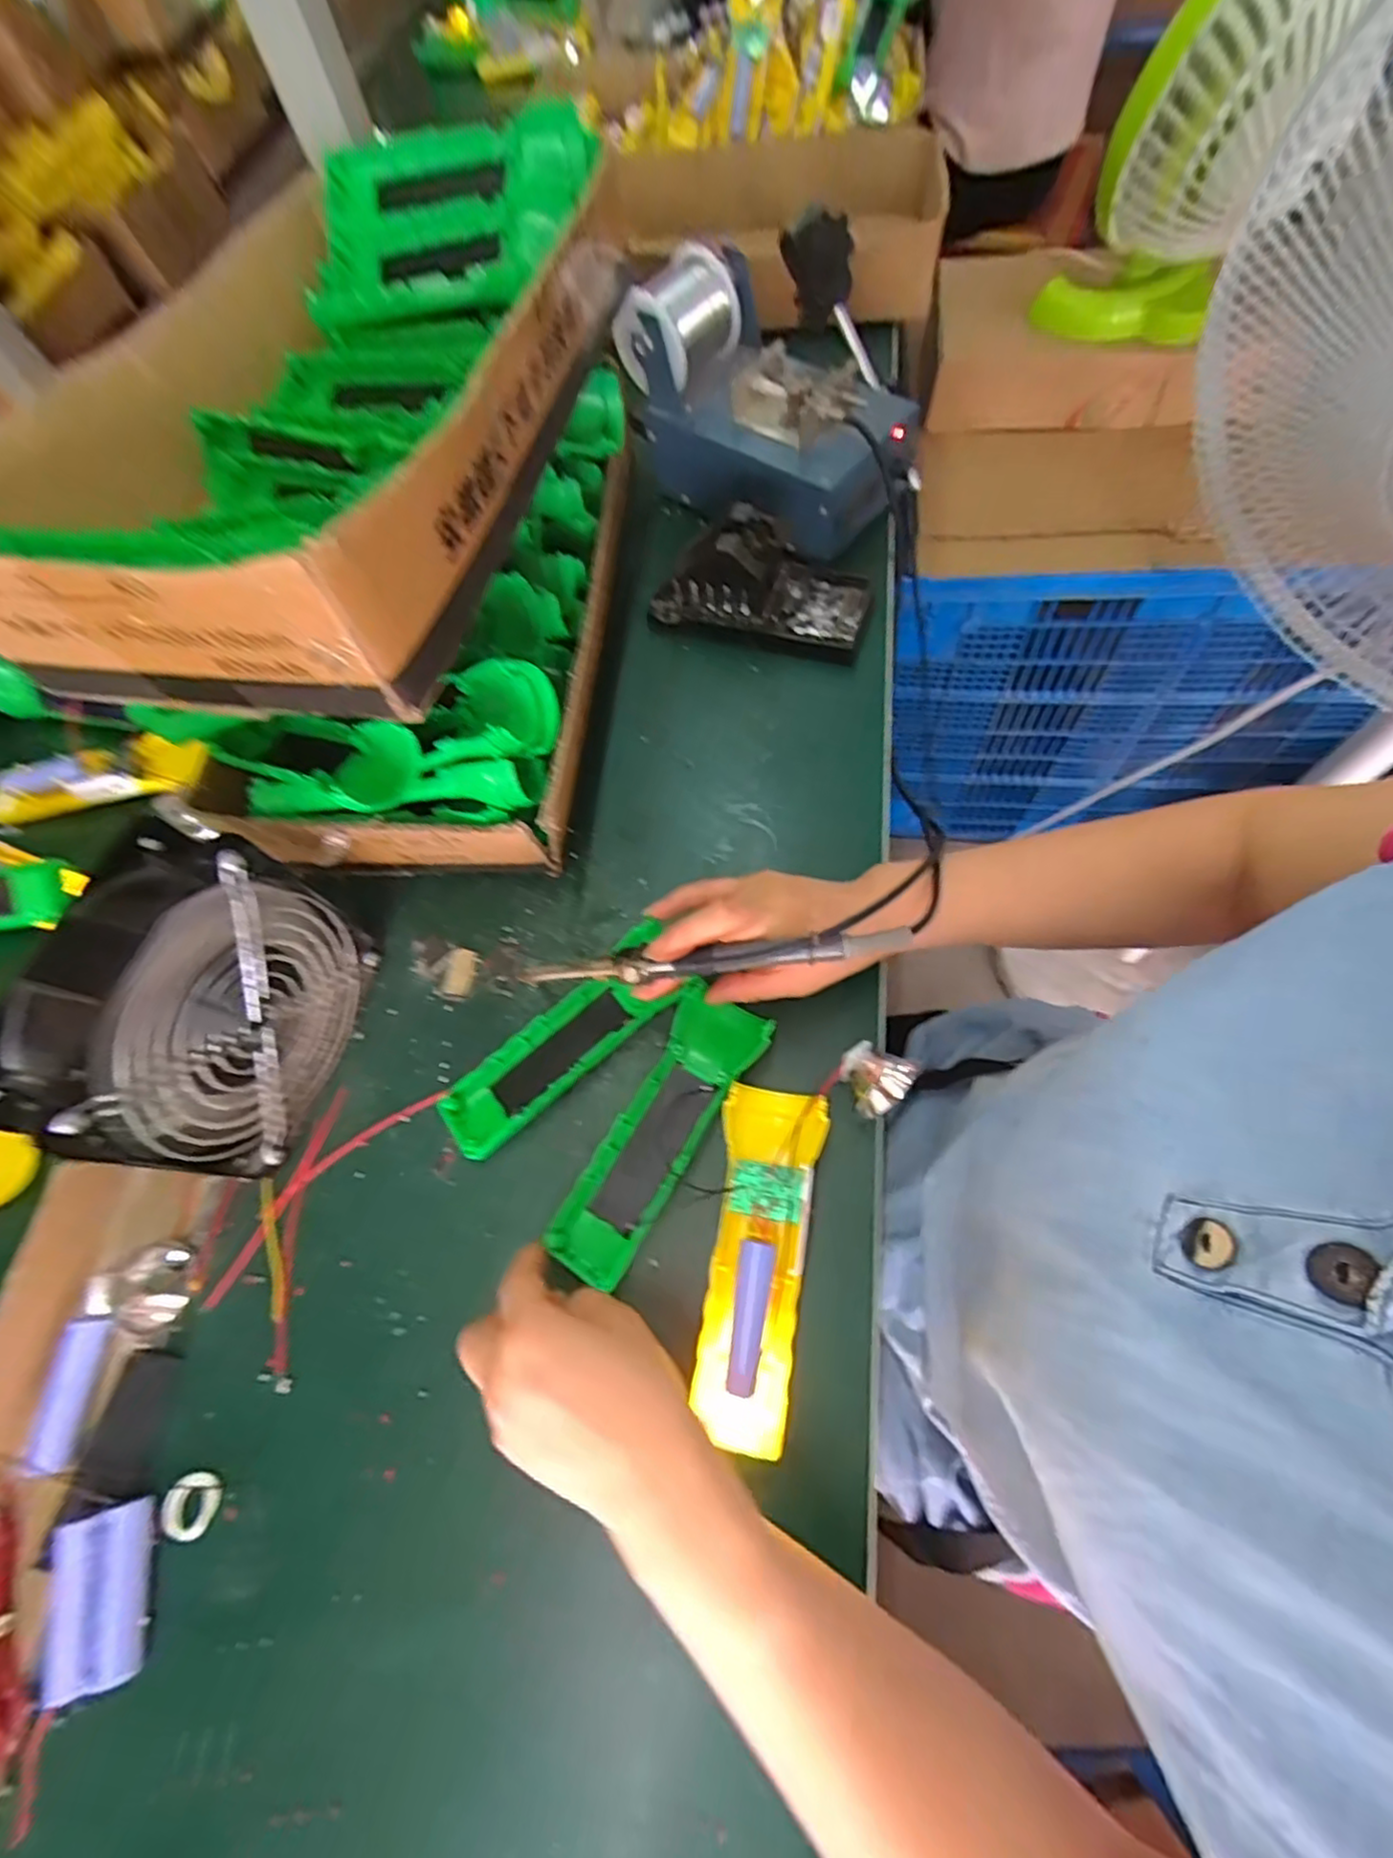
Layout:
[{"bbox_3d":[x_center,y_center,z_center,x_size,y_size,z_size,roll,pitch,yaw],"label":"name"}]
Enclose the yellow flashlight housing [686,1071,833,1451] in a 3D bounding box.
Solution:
[{"bbox_3d":[0.029,0.160,0.337,0.051,0.026,0.159,9,69,11],"label":"yellow flashlight housing"}]

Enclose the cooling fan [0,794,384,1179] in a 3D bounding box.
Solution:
[{"bbox_3d":[-0.250,0.041,0.353,0.064,0.148,0.152,12,69,10],"label":"cooling fan"}]

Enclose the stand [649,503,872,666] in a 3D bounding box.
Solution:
[{"bbox_3d":[0.049,-0.265,0.498,0.156,0.070,0.090,15,69,12],"label":"stand"}]

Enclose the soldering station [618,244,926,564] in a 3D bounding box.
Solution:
[{"bbox_3d":[0.058,-0.393,0.508,0.208,0.123,0.126,38,75,19],"label":"soldering station"}]

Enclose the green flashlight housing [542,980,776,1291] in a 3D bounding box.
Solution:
[{"bbox_3d":[-0.020,0.109,0.370,0.049,0.025,0.161,30,76,13],"label":"green flashlight housing"}]

